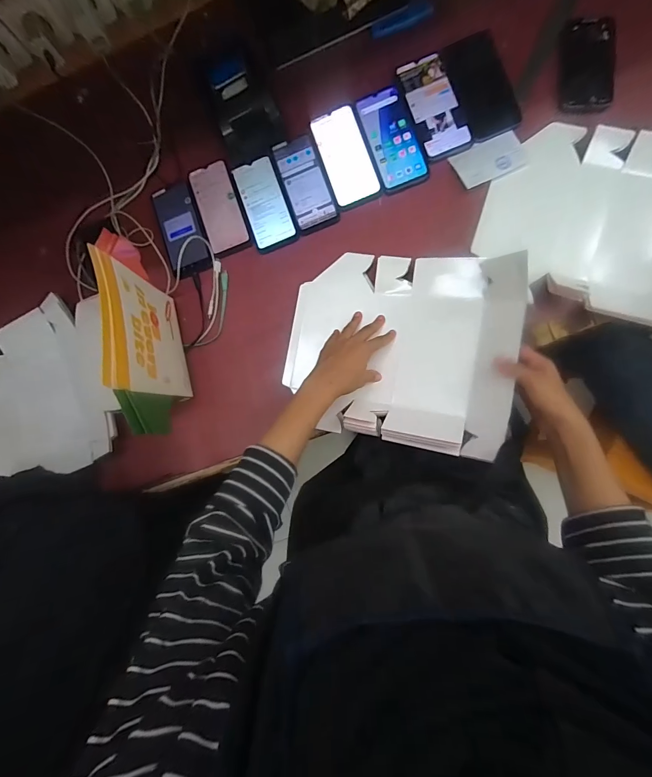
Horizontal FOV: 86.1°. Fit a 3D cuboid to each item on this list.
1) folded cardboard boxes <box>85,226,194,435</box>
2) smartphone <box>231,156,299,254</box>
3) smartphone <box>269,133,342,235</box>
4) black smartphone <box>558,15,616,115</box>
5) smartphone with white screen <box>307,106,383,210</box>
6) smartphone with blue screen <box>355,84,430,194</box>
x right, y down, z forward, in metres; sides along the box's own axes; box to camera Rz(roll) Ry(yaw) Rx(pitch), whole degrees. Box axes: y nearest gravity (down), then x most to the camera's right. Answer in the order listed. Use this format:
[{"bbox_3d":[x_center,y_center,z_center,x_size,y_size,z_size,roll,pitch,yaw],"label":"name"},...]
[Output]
[{"bbox_3d":[-0.250,-0.070,0.503,0.025,0.210,0.263,-14,85,6],"label":"folded cardboard boxes"},{"bbox_3d":[-0.106,-0.319,0.602,0.076,0.004,0.161,-20,85,6],"label":"smartphone"},{"bbox_3d":[-0.035,-0.351,0.594,0.072,0.004,0.168,-19,85,6],"label":"smartphone"},{"bbox_3d":[0.407,-0.506,0.545,0.077,0.014,0.154,4,88,7],"label":"black smartphone"},{"bbox_3d":[0.033,-0.393,0.587,0.077,0.006,0.169,-19,85,6],"label":"smartphone with white screen"},{"bbox_3d":[0.108,-0.416,0.579,0.078,0.006,0.174,-18,85,6],"label":"smartphone with blue screen"}]

